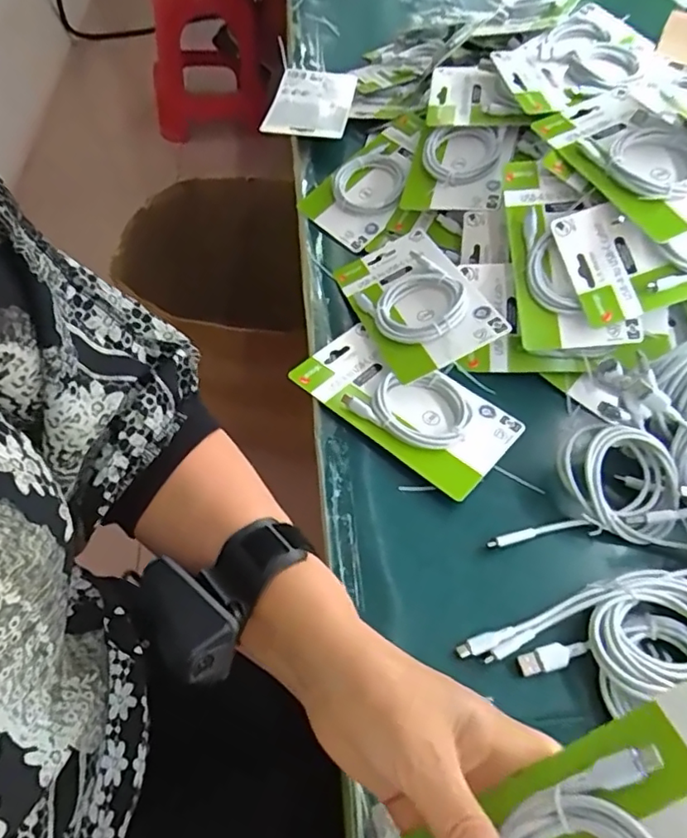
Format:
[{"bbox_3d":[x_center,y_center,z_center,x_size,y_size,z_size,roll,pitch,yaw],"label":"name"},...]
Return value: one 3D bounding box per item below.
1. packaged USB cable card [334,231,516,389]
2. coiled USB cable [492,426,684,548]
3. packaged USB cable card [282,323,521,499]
[{"bbox_3d":[0.061,-0.113,0.519,0.098,0.017,0.180,-29,48,3],"label":"packaged USB cable card"},{"bbox_3d":[0.185,0.061,0.403,0.093,0.038,0.132,36,59,20],"label":"coiled USB cable"},{"bbox_3d":[0.050,-0.016,0.478,0.179,0.013,0.098,37,59,19],"label":"packaged USB cable card"}]

